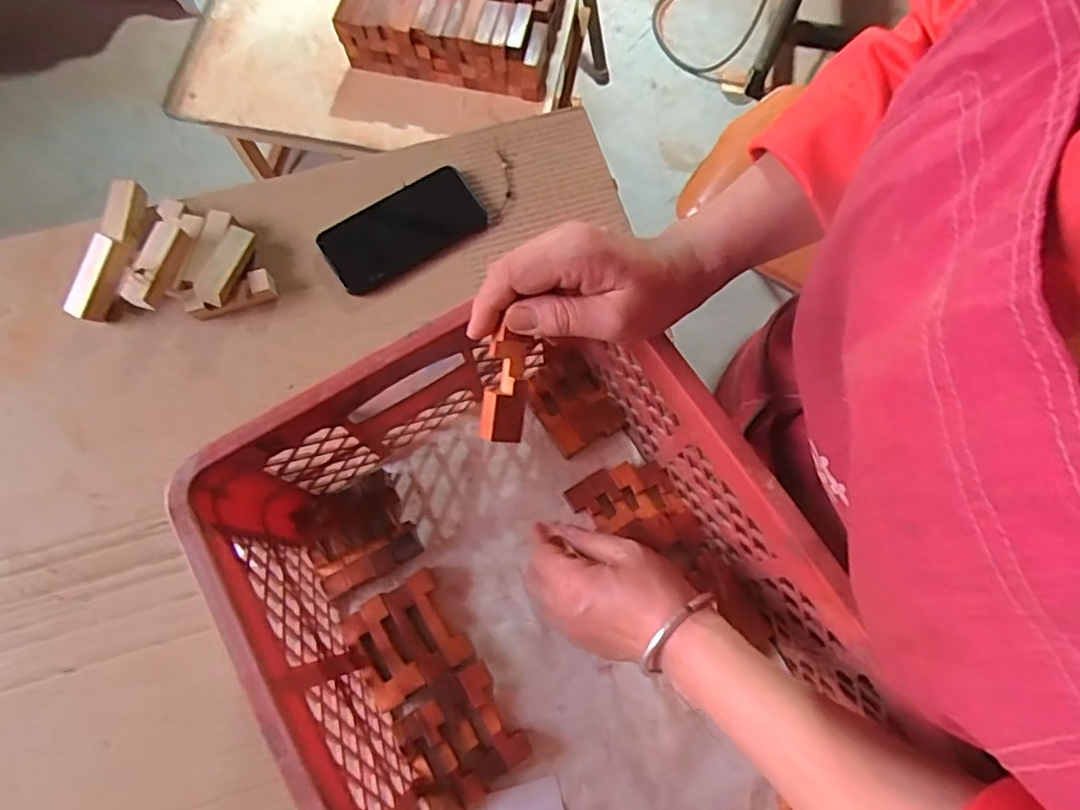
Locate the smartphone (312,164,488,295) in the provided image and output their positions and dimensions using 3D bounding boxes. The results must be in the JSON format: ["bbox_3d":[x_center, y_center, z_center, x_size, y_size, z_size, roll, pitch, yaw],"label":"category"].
[{"bbox_3d":[-0.138,-0.179,0.625,0.160,0.008,0.081,-30,74,-8],"label":"smartphone"}]

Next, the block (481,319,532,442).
[{"bbox_3d":[-0.021,-0.011,0.376,0.025,0.020,0.065,7,88,3],"label":"block"}]

